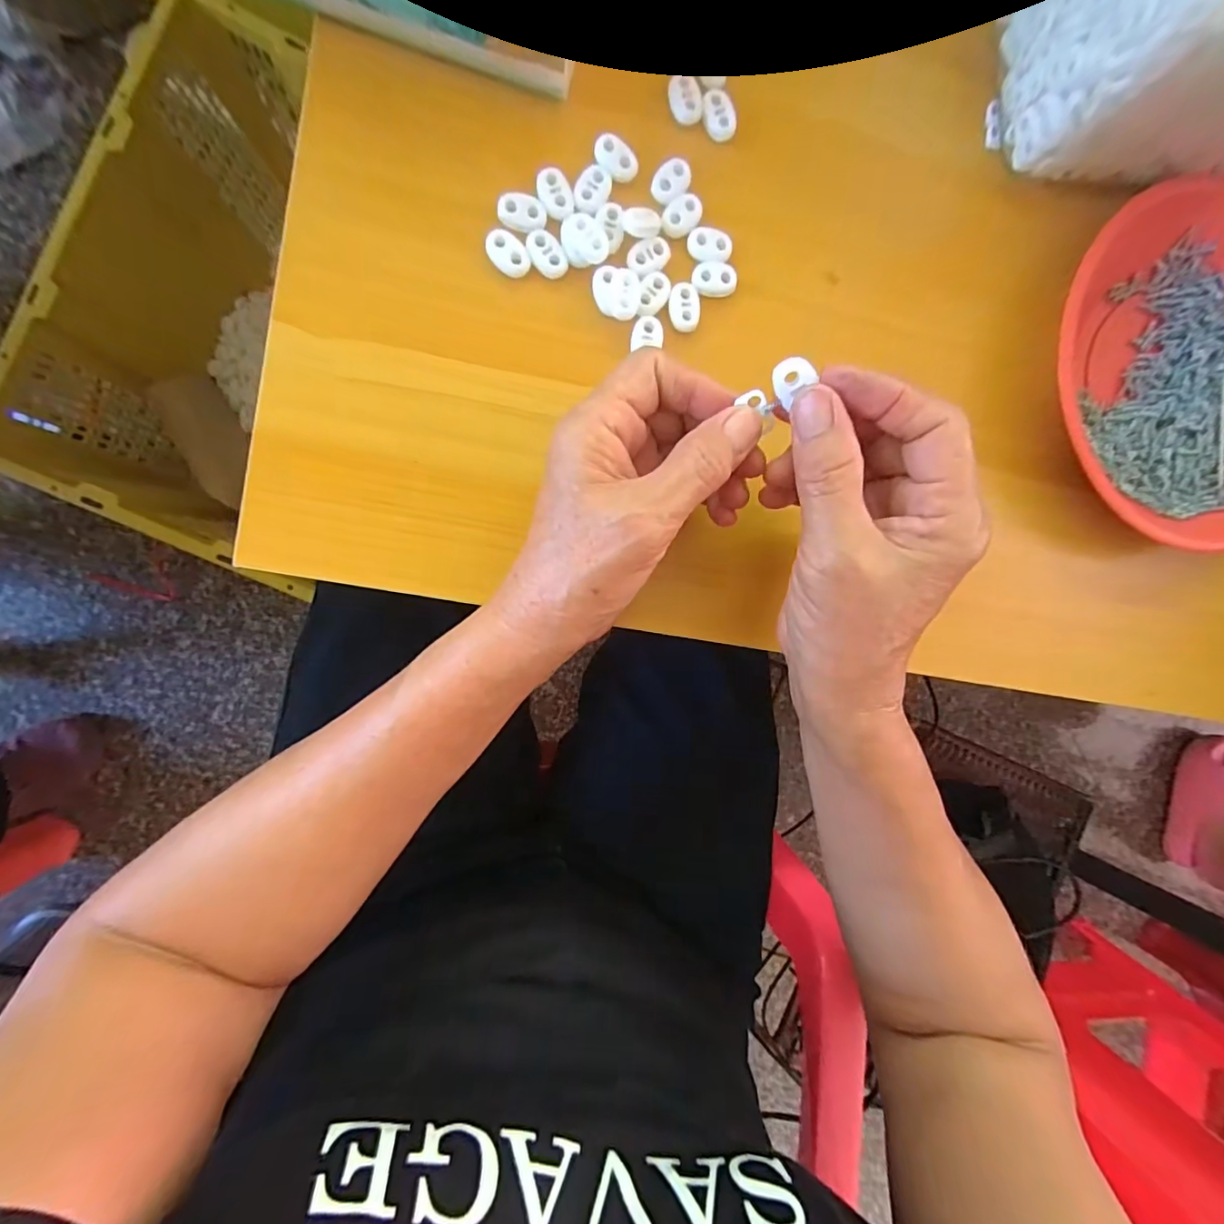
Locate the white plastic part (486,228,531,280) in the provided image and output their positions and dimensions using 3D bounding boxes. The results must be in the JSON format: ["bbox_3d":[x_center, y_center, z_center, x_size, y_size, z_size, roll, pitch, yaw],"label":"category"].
[{"bbox_3d":[-0.049,-0.168,0.248,0.022,0.006,0.015,29,88,-10],"label":"white plastic part"}]

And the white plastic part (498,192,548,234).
[{"bbox_3d":[-0.042,-0.186,0.244,0.022,0.004,0.017,9,91,-10],"label":"white plastic part"}]

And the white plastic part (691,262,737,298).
[{"bbox_3d":[0.051,-0.166,0.262,0.022,0.004,0.015,2,92,-10],"label":"white plastic part"}]

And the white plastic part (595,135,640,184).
[{"bbox_3d":[0.002,-0.217,0.250,0.023,0.004,0.016,45,85,-9],"label":"white plastic part"}]

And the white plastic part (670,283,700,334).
[{"bbox_3d":[0.036,-0.151,0.259,0.015,0.004,0.022,-11,94,-9],"label":"white plastic part"}]

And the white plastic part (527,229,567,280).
[{"bbox_3d":[-0.031,-0.170,0.250,0.015,0.006,0.022,-35,98,-6],"label":"white plastic part"}]

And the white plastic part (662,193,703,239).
[{"bbox_3d":[0.034,-0.194,0.256,0.016,0.004,0.023,35,87,-9],"label":"white plastic part"}]

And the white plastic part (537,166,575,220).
[{"bbox_3d":[-0.026,-0.197,0.246,0.016,0.004,0.023,-24,96,-8],"label":"white plastic part"}]

